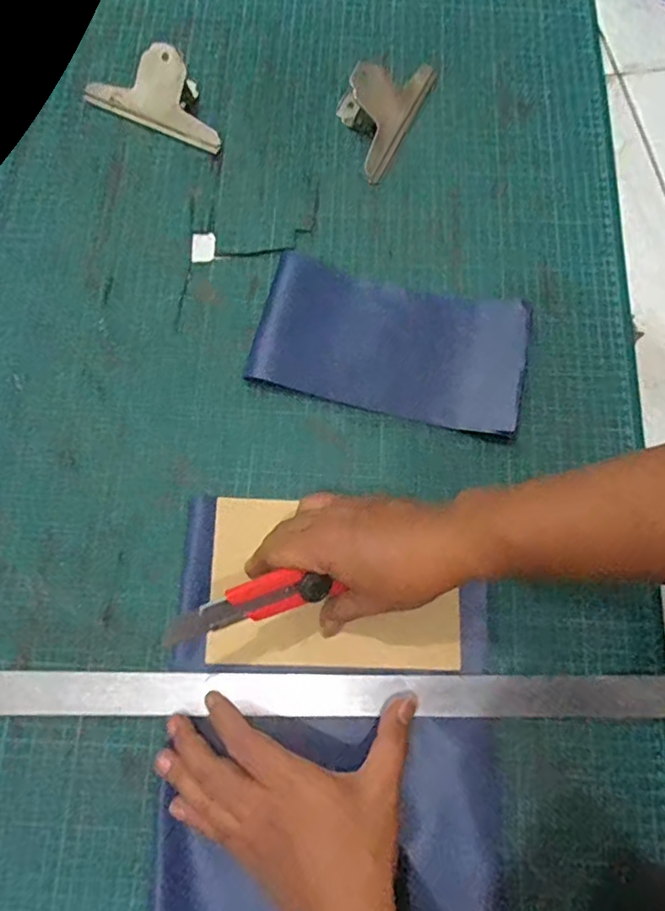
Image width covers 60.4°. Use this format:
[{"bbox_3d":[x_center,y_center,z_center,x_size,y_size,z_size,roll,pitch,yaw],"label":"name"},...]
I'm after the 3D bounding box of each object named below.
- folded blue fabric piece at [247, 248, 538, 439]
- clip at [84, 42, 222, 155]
[{"bbox_3d":[0.049,-0.093,0.477,0.219,0.008,0.120,14,75,3],"label":"folded blue fabric piece"},{"bbox_3d":[-0.158,-0.339,0.524,0.139,0.036,0.065,24,76,6],"label":"clip"}]

